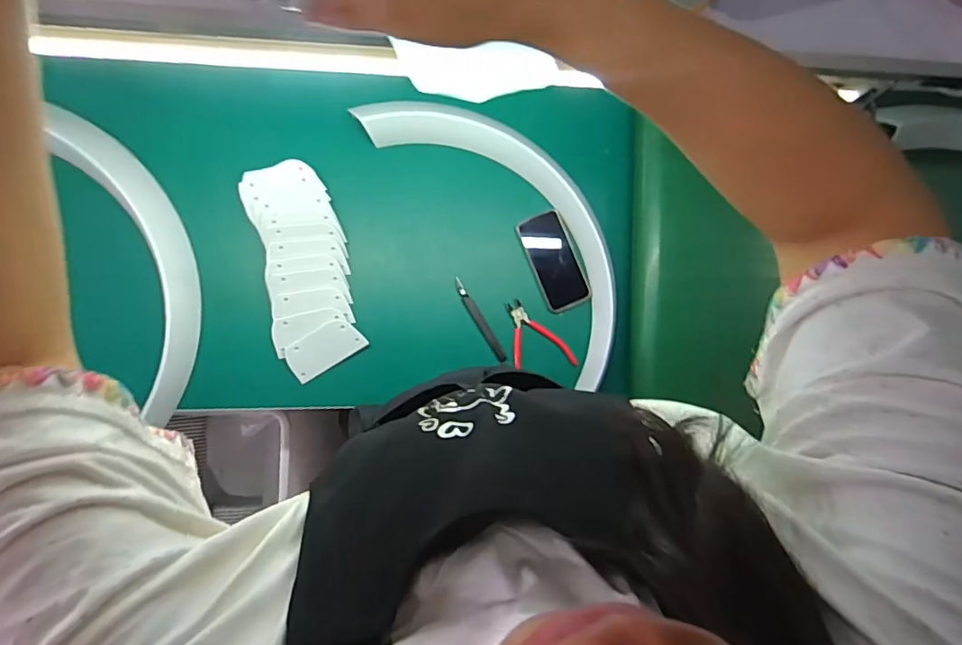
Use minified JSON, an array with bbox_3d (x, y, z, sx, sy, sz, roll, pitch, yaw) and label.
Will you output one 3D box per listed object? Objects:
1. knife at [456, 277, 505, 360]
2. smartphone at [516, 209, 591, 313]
[{"bbox_3d":[-0.002,-0.002,0.848,0.017,0.009,0.151,-31,92,-6],"label":"knife"},{"bbox_3d":[0.122,-0.101,0.861,0.078,0.006,0.161,-23,96,-1],"label":"smartphone"}]

